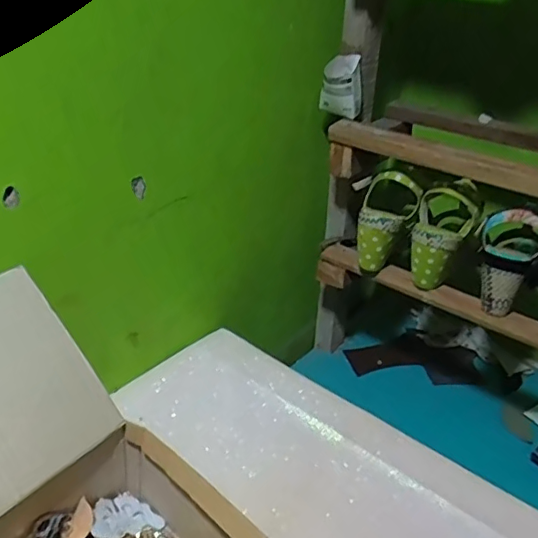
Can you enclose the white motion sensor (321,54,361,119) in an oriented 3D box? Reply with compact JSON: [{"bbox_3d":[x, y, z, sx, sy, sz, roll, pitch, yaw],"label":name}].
[{"bbox_3d":[0.105,-0.261,0.814,0.057,0.077,0.045,6,29,5],"label":"white motion sensor"}]

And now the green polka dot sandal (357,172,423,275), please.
[{"bbox_3d":[0.160,-0.066,0.823,0.077,0.146,0.077,26,14,32],"label":"green polka dot sandal"}]

